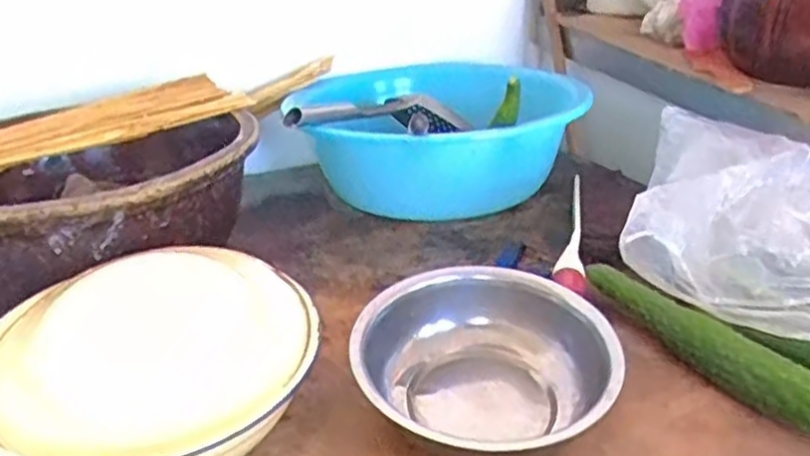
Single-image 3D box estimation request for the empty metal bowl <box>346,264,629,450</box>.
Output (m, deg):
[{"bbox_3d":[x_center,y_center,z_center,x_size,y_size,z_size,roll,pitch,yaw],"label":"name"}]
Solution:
[{"bbox_3d":[0.062,0.116,0.590,0.195,0.077,0.180,0,29,0],"label":"empty metal bowl"}]

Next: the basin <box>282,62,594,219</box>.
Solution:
[{"bbox_3d":[0.057,-0.135,1.026,0.384,0.137,0.384,0,29,0],"label":"basin"}]

